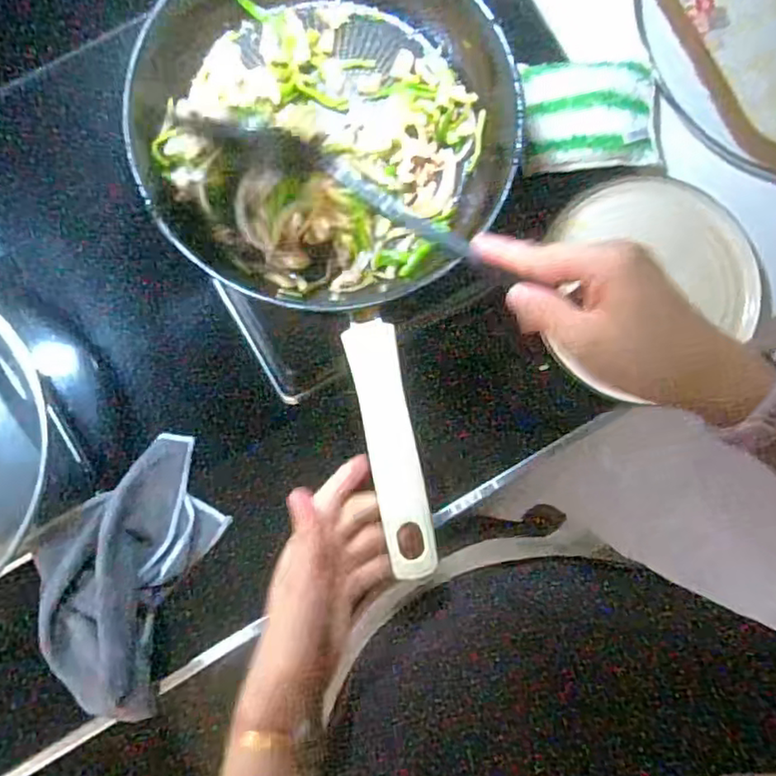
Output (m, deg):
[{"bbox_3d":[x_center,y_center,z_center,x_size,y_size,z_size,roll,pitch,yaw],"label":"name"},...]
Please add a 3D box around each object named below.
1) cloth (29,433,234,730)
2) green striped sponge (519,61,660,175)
[{"bbox_3d":[-0.212,0.140,0.508,0.125,0.048,0.212,23,86,-2],"label":"cloth"},{"bbox_3d":[0.172,-0.232,0.544,0.115,0.023,0.086,-3,87,-4],"label":"green striped sponge"}]

